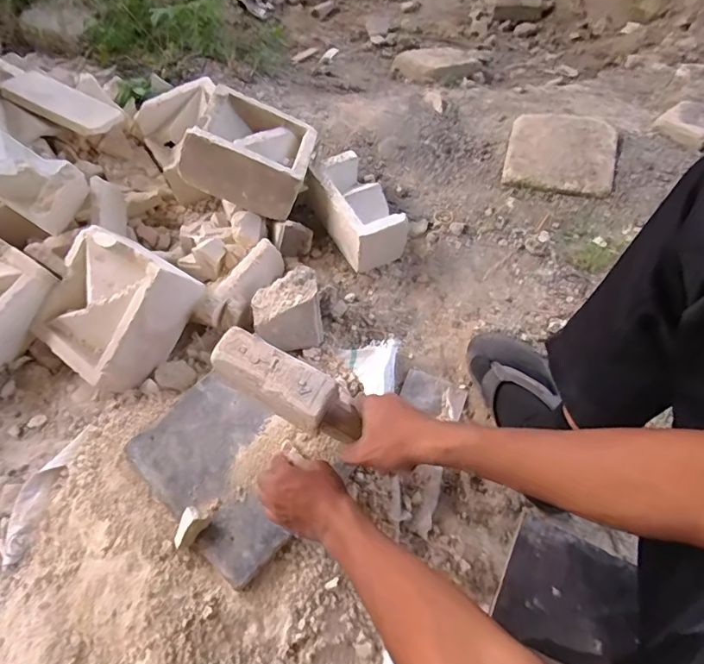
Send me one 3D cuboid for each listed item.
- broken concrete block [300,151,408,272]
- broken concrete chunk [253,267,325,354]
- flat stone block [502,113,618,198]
[{"bbox_3d":[0.006,-0.238,0.899,0.120,0.090,0.218,-29,65,-15],"label":"broken concrete block"},{"bbox_3d":[-0.105,-0.034,0.773,0.105,0.069,0.111,-11,61,-6],"label":"broken concrete chunk"},{"bbox_3d":[0.415,-0.360,0.955,0.201,0.043,0.195,14,61,7],"label":"flat stone block"}]

